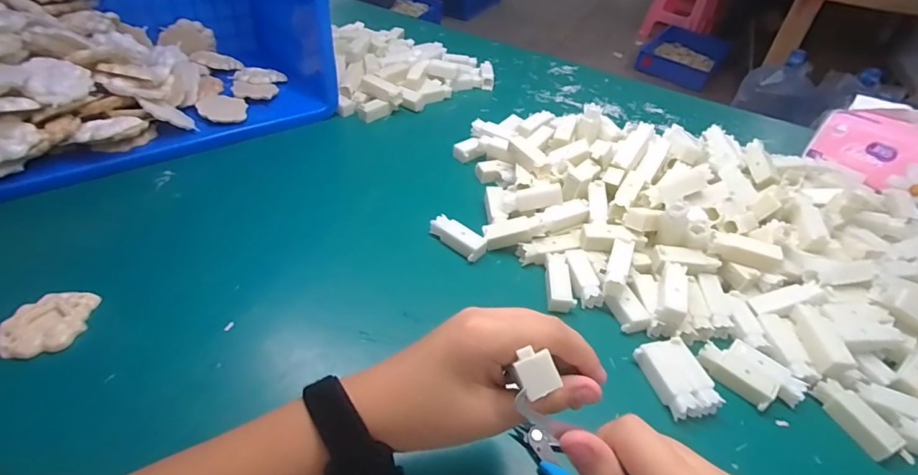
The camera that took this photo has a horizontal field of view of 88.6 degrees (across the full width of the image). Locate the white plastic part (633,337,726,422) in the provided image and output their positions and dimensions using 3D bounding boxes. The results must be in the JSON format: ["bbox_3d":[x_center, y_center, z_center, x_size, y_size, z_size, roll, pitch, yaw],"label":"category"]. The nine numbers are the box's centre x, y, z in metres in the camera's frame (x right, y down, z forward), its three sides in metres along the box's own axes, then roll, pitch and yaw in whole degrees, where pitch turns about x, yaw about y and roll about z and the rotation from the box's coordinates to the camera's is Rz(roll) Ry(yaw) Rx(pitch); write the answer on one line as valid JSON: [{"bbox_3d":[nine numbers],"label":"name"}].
[{"bbox_3d":[0.179,0.116,0.386,0.041,0.019,0.062,-9,46,-16],"label":"white plastic part"}]

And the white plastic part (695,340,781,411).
[{"bbox_3d":[0.231,0.115,0.393,0.060,0.019,0.024,34,50,25],"label":"white plastic part"}]

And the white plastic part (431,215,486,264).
[{"bbox_3d":[-0.001,0.002,0.488,0.062,0.021,0.025,34,50,25],"label":"white plastic part"}]

